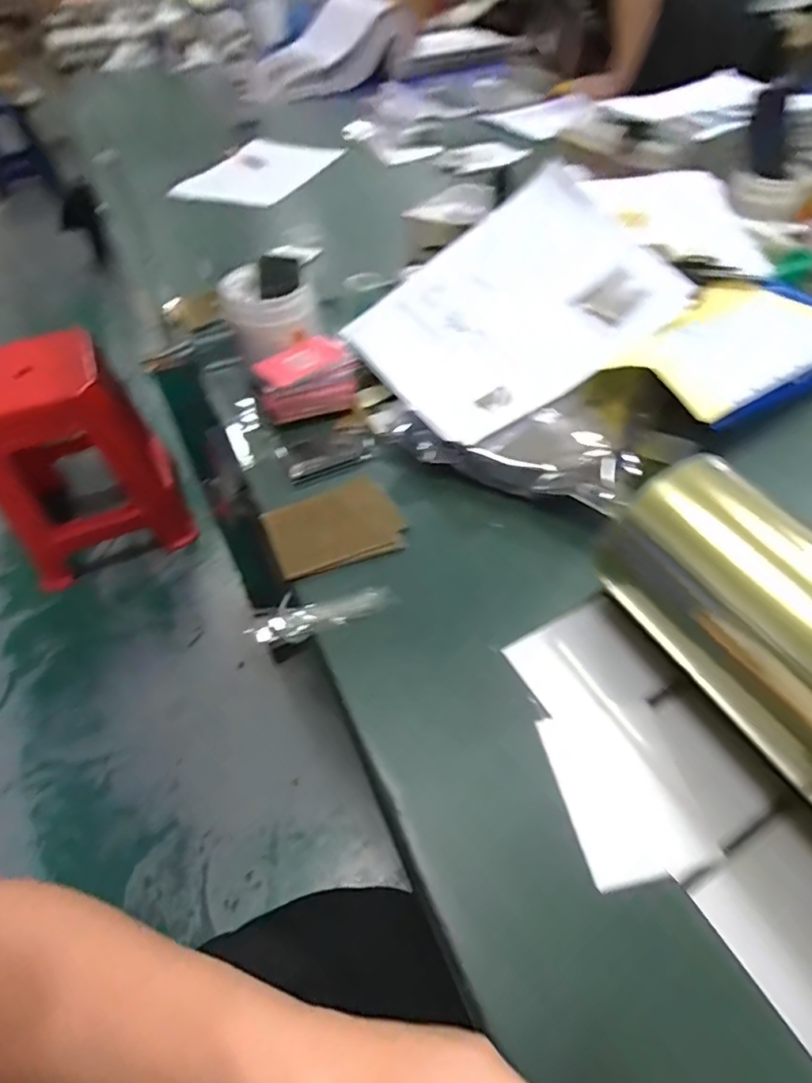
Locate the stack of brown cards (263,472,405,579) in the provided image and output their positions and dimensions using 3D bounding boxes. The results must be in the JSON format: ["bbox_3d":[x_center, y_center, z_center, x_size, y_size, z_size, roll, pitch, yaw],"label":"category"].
[{"bbox_3d":[-0.066,-0.014,0.490,0.116,0.010,0.095,-23,55,-12],"label":"stack of brown cards"}]

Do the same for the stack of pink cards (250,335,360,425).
[{"bbox_3d":[-0.104,-0.173,0.576,0.102,0.060,0.046,-17,53,-12],"label":"stack of pink cards"}]

